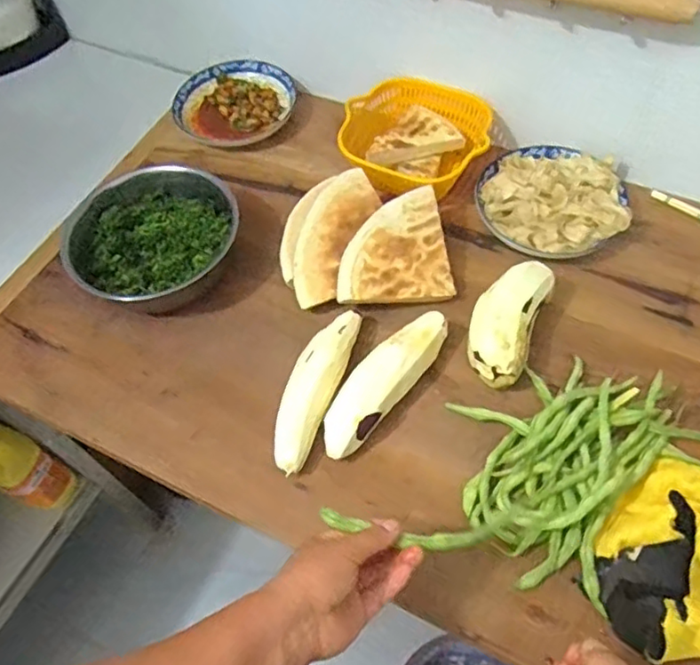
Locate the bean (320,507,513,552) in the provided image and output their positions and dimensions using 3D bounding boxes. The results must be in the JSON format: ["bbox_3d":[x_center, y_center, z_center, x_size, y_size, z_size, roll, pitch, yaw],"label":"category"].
[{"bbox_3d":[0.052,0.150,0.480,0.149,0.020,0.036,4,58,5],"label":"bean"}]

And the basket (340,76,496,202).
[{"bbox_3d":[0.089,-0.255,0.813,0.180,0.069,0.164,-2,57,3],"label":"basket"}]

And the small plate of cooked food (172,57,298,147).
[{"bbox_3d":[-0.169,-0.338,0.924,0.176,0.050,0.157,-5,57,1],"label":"small plate of cooked food"}]

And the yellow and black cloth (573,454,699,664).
[{"bbox_3d":[0.290,0.200,0.528,0.173,0.042,0.143,-39,63,-19],"label":"yellow and black cloth"}]

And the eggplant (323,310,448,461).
[{"bbox_3d":[0.034,0.053,0.642,0.056,0.051,0.183,32,65,22],"label":"eggplant"}]

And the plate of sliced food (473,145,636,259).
[{"bbox_3d":[0.248,-0.167,0.758,0.171,0.067,0.159,-2,57,3],"label":"plate of sliced food"}]

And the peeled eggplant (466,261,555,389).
[{"bbox_3d":[0.168,-0.010,0.663,0.068,0.063,0.146,19,61,16],"label":"peeled eggplant"}]

